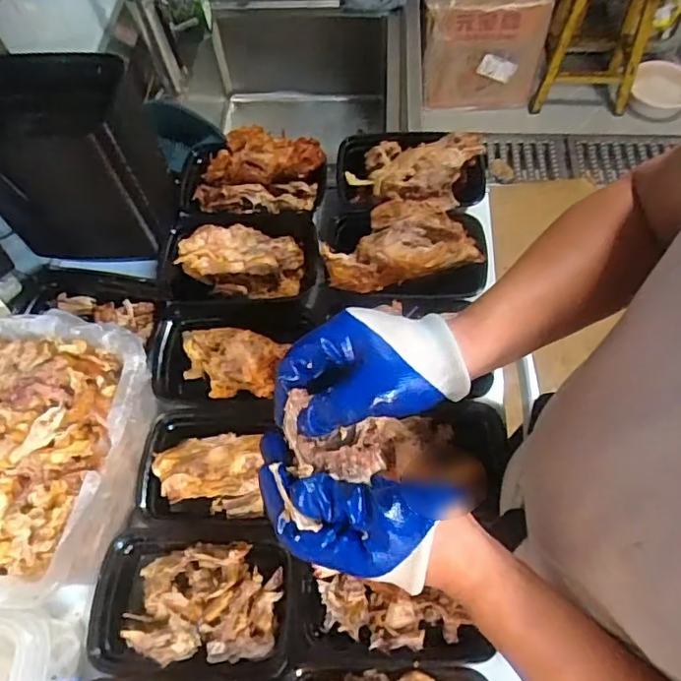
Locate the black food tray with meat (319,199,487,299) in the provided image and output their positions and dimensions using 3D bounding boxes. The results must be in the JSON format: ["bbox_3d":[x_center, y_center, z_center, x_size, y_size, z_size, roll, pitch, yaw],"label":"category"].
[{"bbox_3d":[0.086,-0.124,0.716,0.203,0.070,0.141,-1,63,3],"label":"black food tray with meat"}]

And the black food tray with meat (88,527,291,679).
[{"bbox_3d":[-0.155,0.277,0.579,0.199,0.052,0.136,-1,63,3],"label":"black food tray with meat"}]

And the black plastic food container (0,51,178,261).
[{"bbox_3d":[-0.342,-0.223,0.720,0.189,0.253,0.140,-3,63,2],"label":"black plastic food container"}]

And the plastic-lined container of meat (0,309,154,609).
[{"bbox_3d":[-0.314,0.116,0.568,0.199,0.151,0.274,8,64,7],"label":"plastic-lined container of meat"}]

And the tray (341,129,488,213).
[{"bbox_3d":[0.096,-0.250,0.784,0.201,0.074,0.157,3,64,5],"label":"tray"}]

